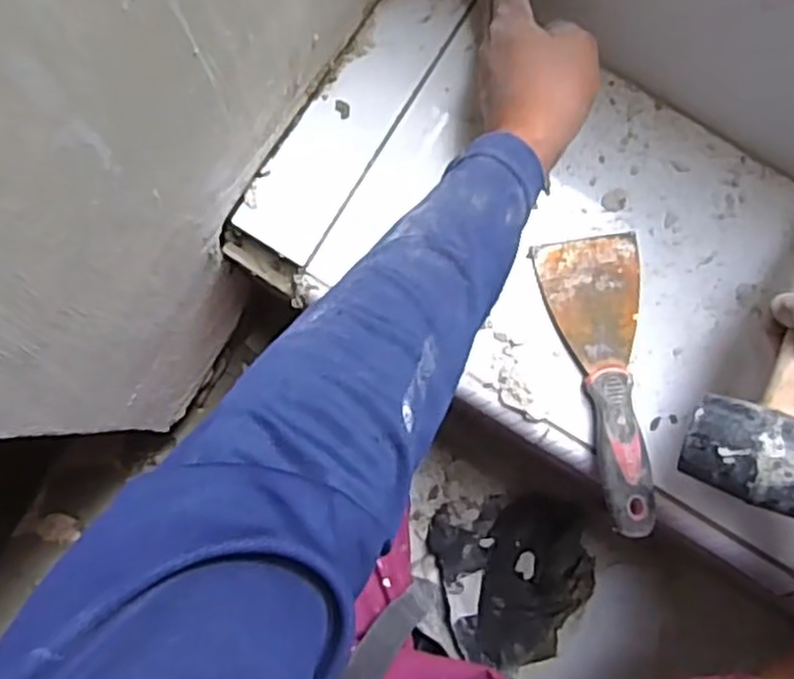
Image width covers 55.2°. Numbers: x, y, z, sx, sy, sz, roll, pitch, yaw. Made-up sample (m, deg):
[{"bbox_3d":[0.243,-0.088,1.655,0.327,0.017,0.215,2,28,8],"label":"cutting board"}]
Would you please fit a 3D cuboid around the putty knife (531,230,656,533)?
[{"bbox_3d":[0.144,0.028,0.513,0.068,0.025,0.199,-6,85,-4],"label":"putty knife"}]

